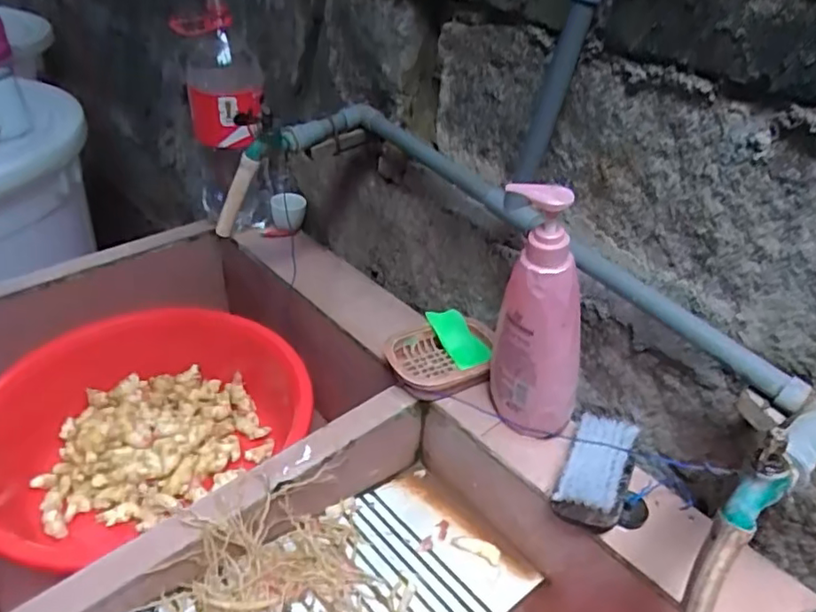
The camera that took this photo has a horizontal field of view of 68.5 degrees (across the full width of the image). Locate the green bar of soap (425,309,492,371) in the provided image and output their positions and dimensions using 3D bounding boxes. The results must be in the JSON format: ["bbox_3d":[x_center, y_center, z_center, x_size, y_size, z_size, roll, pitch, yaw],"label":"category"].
[{"bbox_3d":[0.061,0.038,0.739,0.088,0.043,0.009,55,11,7],"label":"green bar of soap"}]

